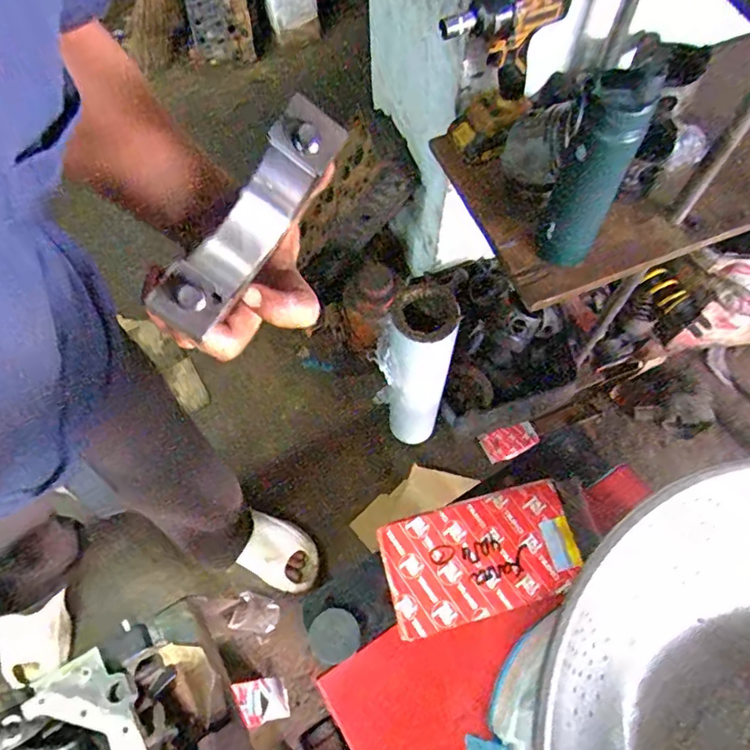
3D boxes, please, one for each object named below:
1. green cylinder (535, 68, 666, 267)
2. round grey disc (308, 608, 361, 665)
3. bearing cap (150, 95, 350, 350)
[{"bbox_3d":[0.260,-0.239,0.671,0.076,0.265,0.080,24,68,12],"label":"green cylinder"},{"bbox_3d":[-0.034,0.214,0.447,0.041,0.008,0.039,-1,65,1],"label":"round grey disc"},{"bbox_3d":[-0.058,-0.071,0.253,0.034,0.037,0.112,35,89,16],"label":"bearing cap"}]

